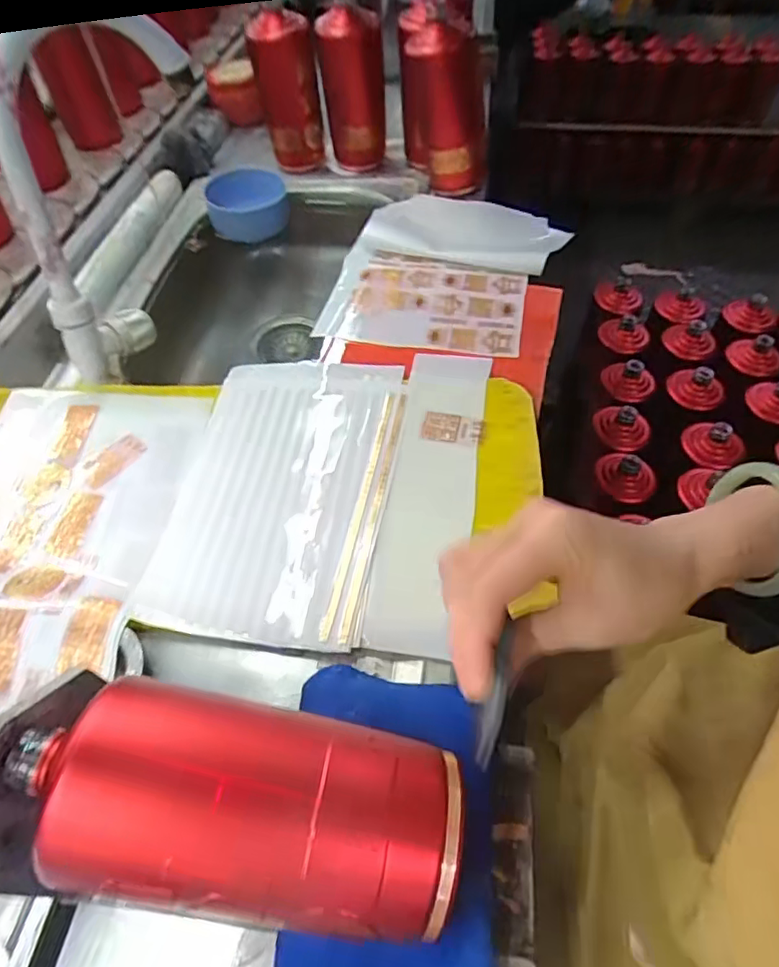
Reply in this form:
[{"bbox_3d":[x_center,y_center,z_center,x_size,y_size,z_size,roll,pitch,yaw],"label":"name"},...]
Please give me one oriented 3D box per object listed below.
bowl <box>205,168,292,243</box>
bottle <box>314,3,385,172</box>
[{"bbox_3d":[-0.194,-0.388,0.787,0.107,0.055,0.125,-11,54,-7],"label":"bowl"},{"bbox_3d":[-0.048,-0.524,0.772,0.082,0.178,0.072,-3,54,-1],"label":"bottle"}]

